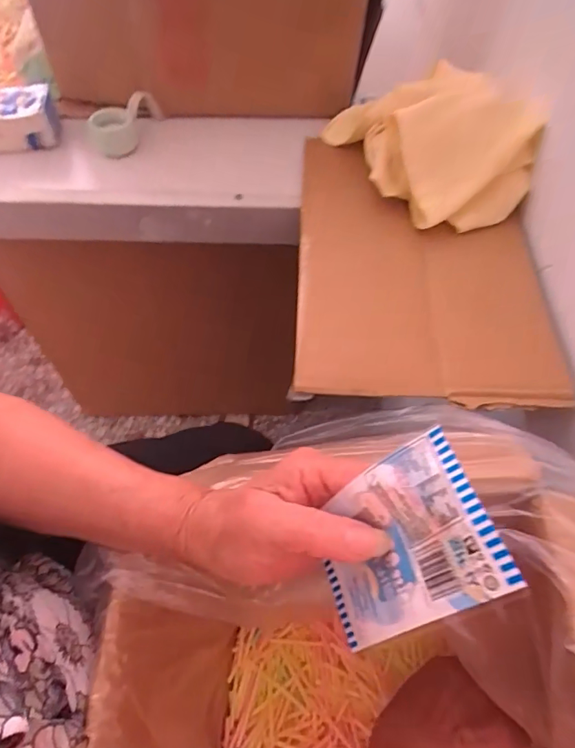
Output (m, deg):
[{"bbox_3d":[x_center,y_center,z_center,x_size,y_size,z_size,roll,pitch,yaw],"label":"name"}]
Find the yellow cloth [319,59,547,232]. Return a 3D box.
[{"bbox_3d":[0.156,-0.266,0.514,0.157,0.096,0.223,-15,57,-11],"label":"yellow cloth"}]

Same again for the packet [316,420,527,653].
[{"bbox_3d":[0.046,0.077,0.208,0.010,0.103,0.064,1,52,-35],"label":"packet"}]

